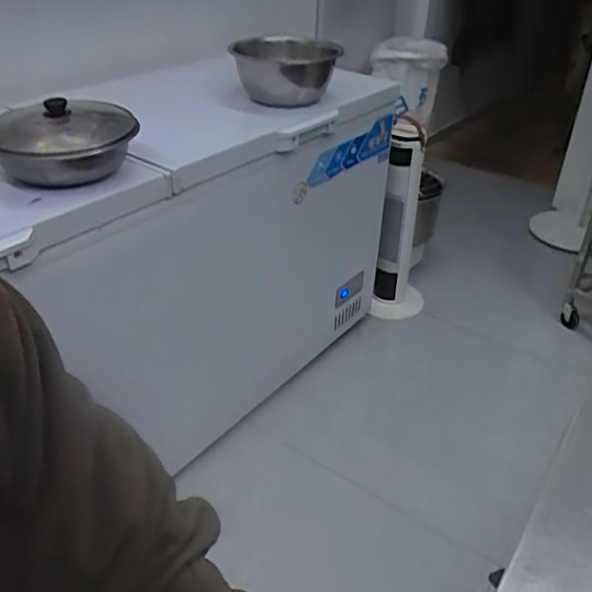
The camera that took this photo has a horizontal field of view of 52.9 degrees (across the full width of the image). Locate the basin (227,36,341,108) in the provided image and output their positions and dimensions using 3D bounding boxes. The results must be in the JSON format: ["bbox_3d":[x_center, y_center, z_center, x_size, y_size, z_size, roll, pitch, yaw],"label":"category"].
[{"bbox_3d":[-0.027,-0.496,1.303,0.205,0.112,0.239,-6,34,-12],"label":"basin"}]

